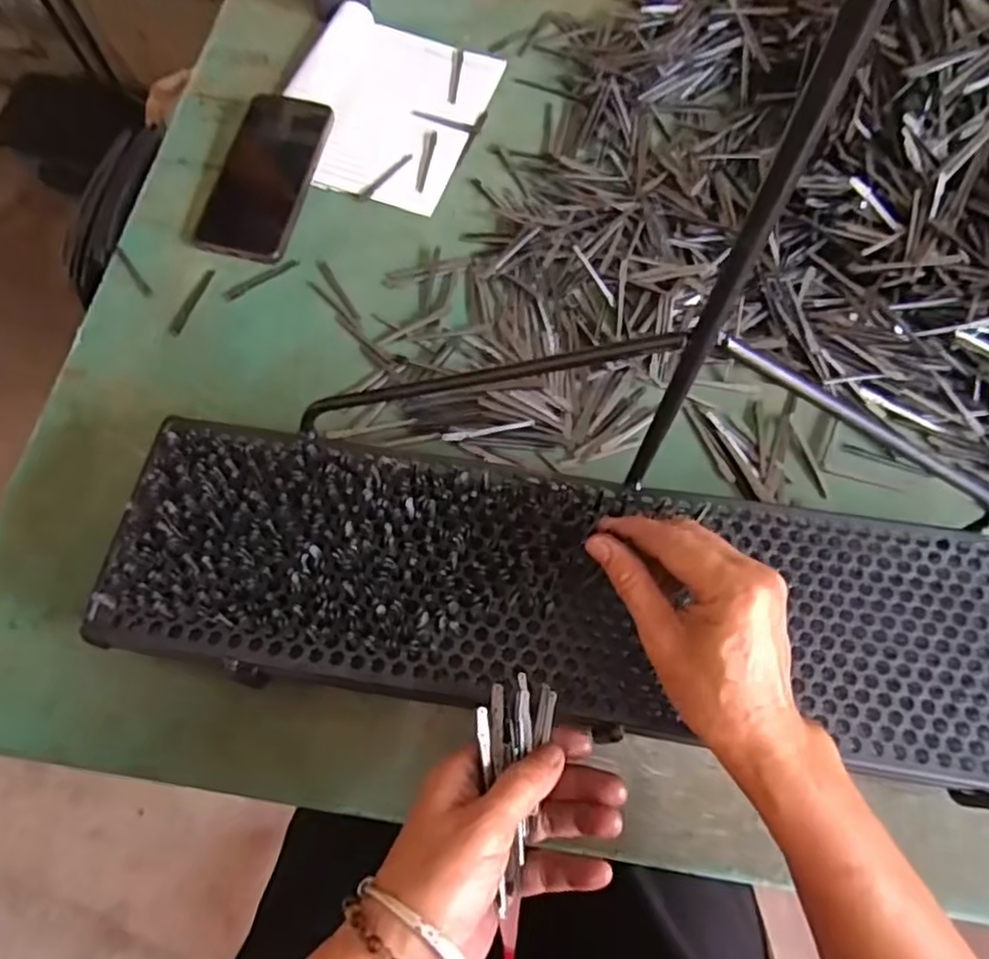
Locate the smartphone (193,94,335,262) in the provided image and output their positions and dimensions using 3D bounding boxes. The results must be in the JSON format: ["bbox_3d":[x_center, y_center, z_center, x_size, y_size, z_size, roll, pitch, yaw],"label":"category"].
[{"bbox_3d":[-0.197,-0.259,0.585,0.080,0.014,0.152,12,77,2],"label":"smartphone"}]

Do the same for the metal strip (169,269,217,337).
[{"bbox_3d":[-0.243,-0.143,0.555,0.009,0.005,0.064,17,69,8],"label":"metal strip"}]

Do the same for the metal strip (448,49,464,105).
[{"bbox_3d":[-0.037,-0.381,0.650,0.010,0.004,0.071,3,67,2],"label":"metal strip"}]

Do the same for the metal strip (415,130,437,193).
[{"bbox_3d":[-0.060,-0.282,0.608,0.011,0.004,0.071,5,68,3],"label":"metal strip"}]

